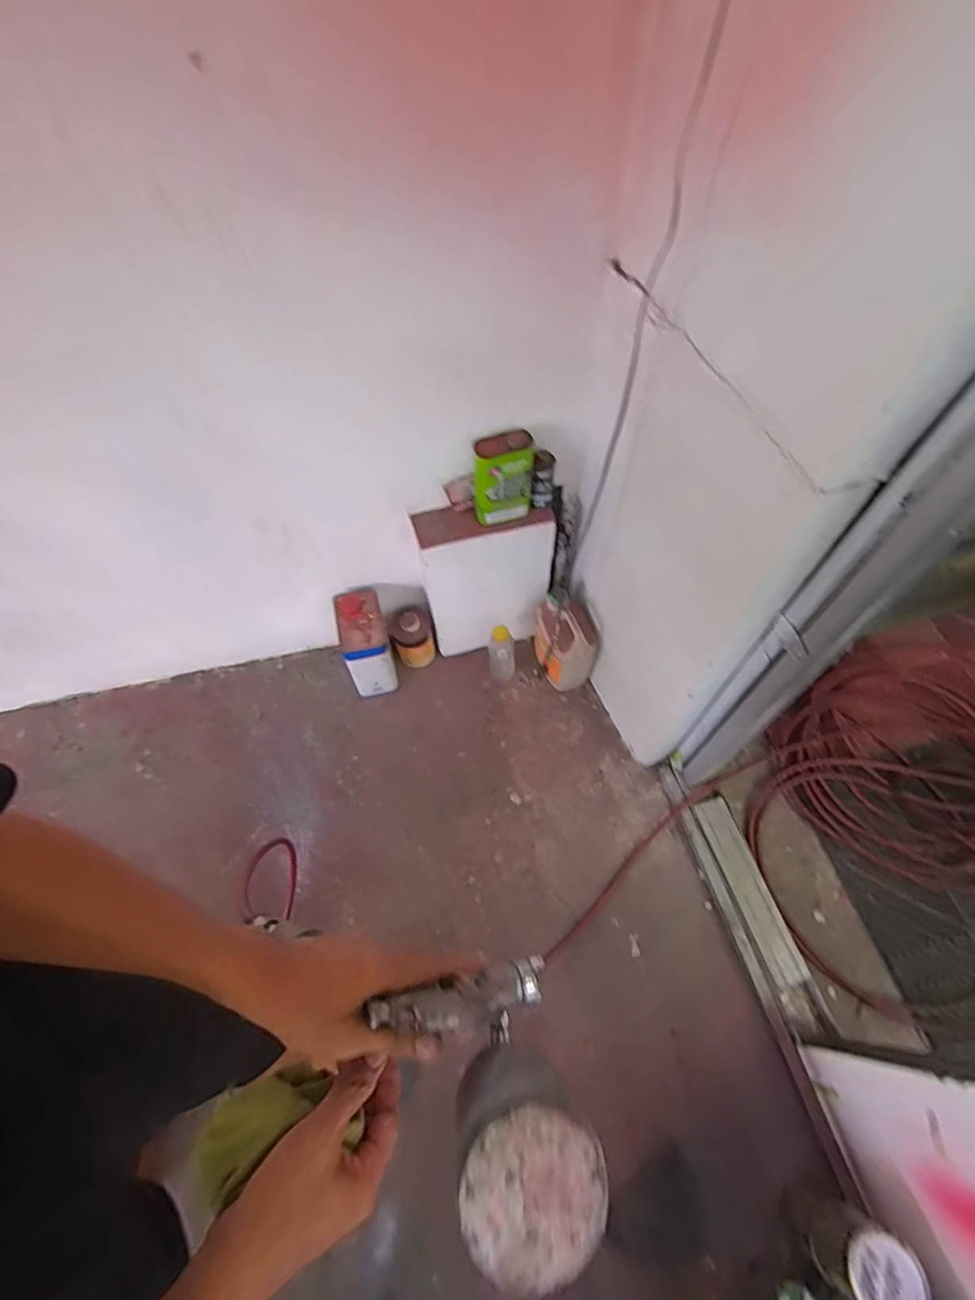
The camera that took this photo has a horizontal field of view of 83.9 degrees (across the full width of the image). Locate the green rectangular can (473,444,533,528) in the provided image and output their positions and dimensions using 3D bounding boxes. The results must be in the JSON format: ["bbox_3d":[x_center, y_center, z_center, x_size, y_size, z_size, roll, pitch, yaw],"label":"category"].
[{"bbox_3d":[0.034,-0.319,1.082,0.120,0.157,0.024,-19,60,-12],"label":"green rectangular can"}]

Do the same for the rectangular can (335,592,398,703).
[{"bbox_3d":[-0.302,0.001,1.396,0.117,0.257,0.193,-15,59,-10],"label":"rectangular can"}]

